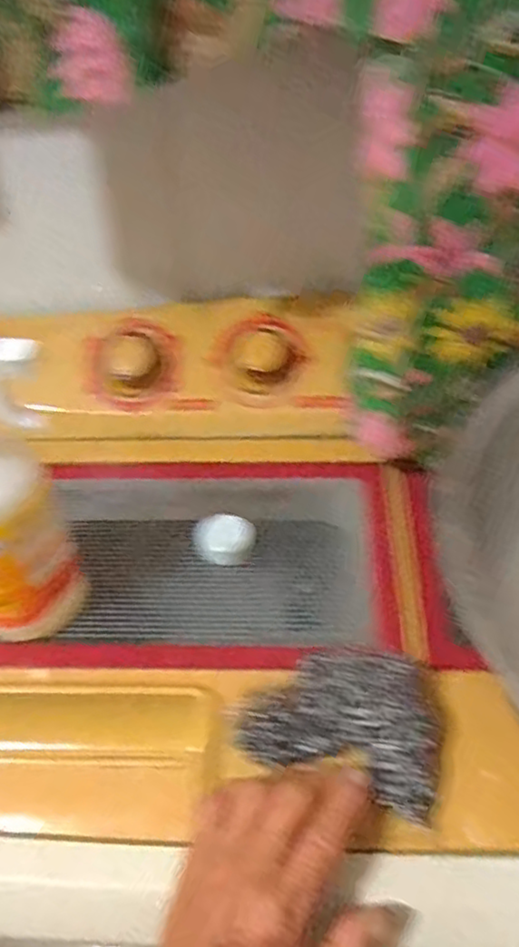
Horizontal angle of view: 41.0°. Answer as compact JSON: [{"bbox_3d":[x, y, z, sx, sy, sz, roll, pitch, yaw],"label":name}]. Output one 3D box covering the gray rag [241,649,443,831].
[{"bbox_3d":[0.048,0.135,0.387,0.107,0.033,0.071,12,45,16],"label":"gray rag"}]

